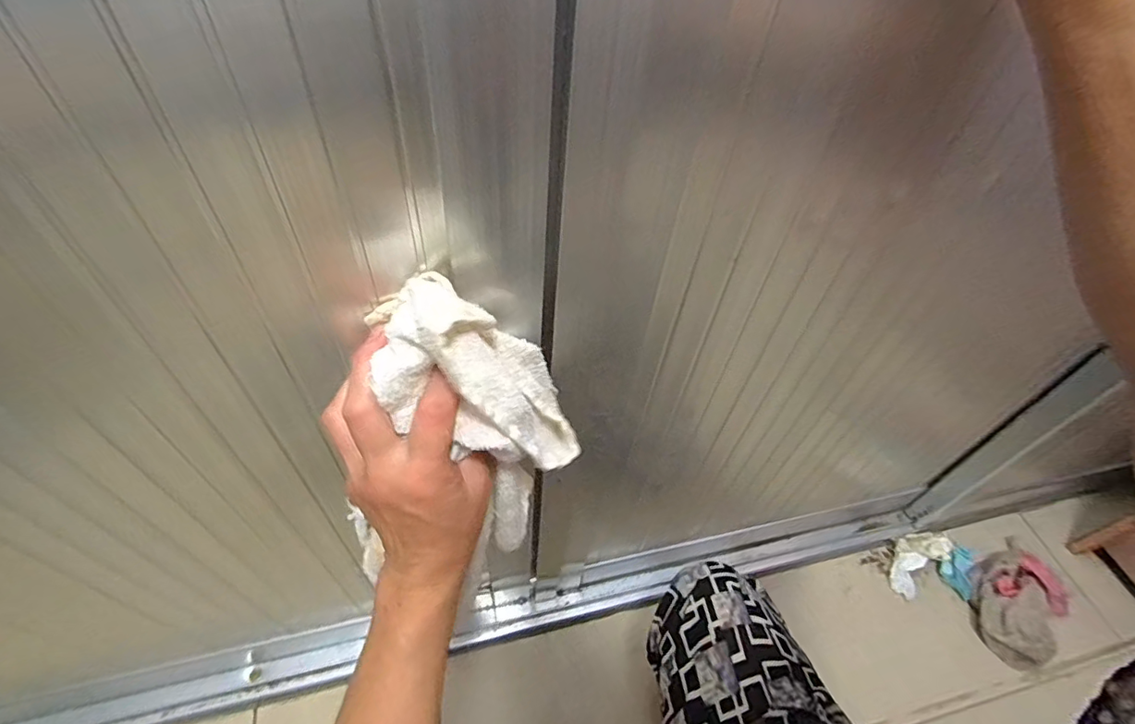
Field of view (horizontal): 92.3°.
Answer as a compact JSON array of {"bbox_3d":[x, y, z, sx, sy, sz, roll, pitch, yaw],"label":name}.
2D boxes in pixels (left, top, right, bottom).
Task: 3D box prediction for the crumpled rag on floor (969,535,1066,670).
[{"bbox_3d":[0.677,0.345,0.808,0.198,0.049,0.124,-35,60,-27],"label":"crumpled rag on floor"}]

